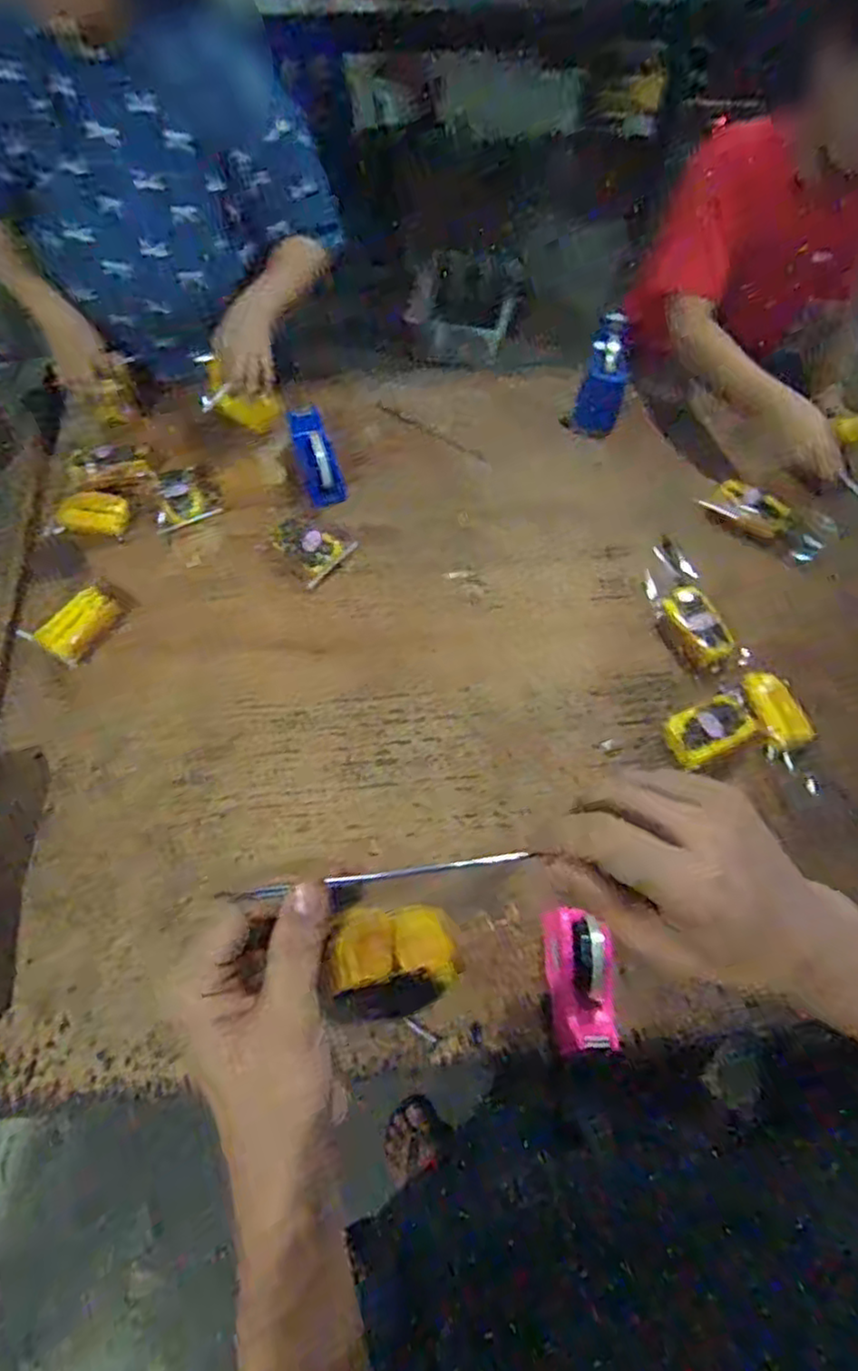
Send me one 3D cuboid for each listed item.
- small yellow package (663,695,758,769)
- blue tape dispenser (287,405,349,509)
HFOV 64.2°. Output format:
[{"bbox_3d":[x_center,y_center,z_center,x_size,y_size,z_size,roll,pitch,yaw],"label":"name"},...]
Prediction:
[{"bbox_3d":[0.398,0.060,0.962,0.122,0.025,0.076,-19,64,-11],"label":"small yellow package"},{"bbox_3d":[-0.192,-0.393,1.165,0.075,0.091,0.175,-19,94,-11],"label":"blue tape dispenser"}]

